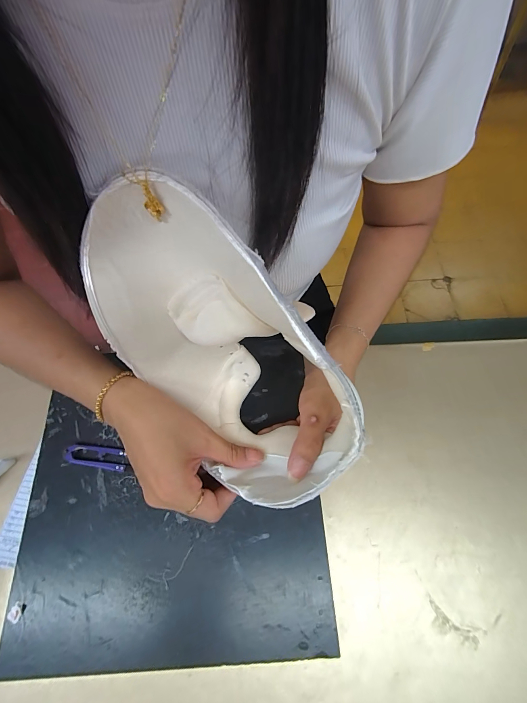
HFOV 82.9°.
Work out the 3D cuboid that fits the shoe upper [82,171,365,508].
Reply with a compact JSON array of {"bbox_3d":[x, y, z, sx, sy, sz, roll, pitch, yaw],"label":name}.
[{"bbox_3d":[-0.036,0.015,0.216,0.092,0.179,0.205,-38,71,-13],"label":"shoe upper"}]

